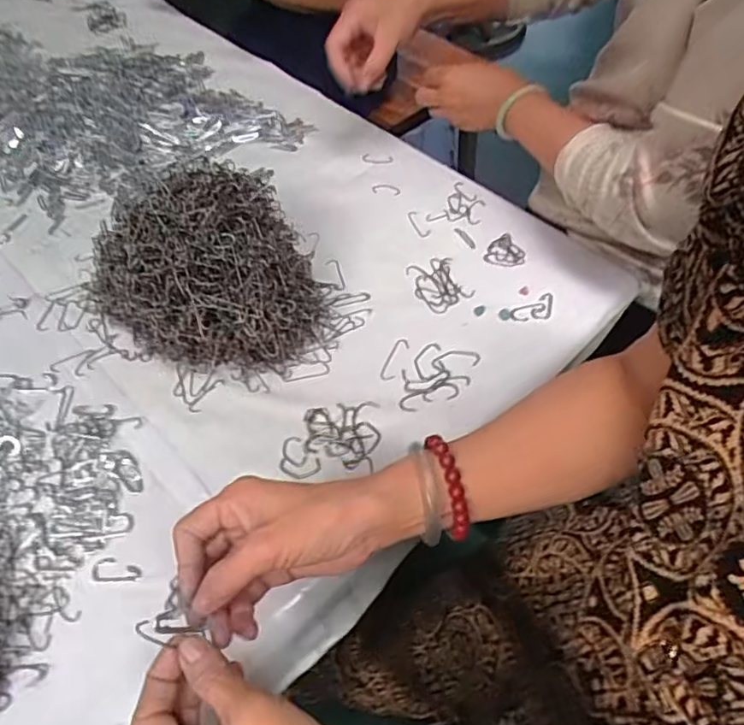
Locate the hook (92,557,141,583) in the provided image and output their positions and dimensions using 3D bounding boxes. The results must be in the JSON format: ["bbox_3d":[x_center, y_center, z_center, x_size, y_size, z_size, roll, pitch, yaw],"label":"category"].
[{"bbox_3d":[-0.192,0.156,0.452,0.035,0.004,0.019,-5,55,-4],"label":"hook"}]

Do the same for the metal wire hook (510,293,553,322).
[{"bbox_3d":[0.162,-0.051,0.592,0.051,0.004,0.023,-24,59,-16],"label":"metal wire hook"}]

